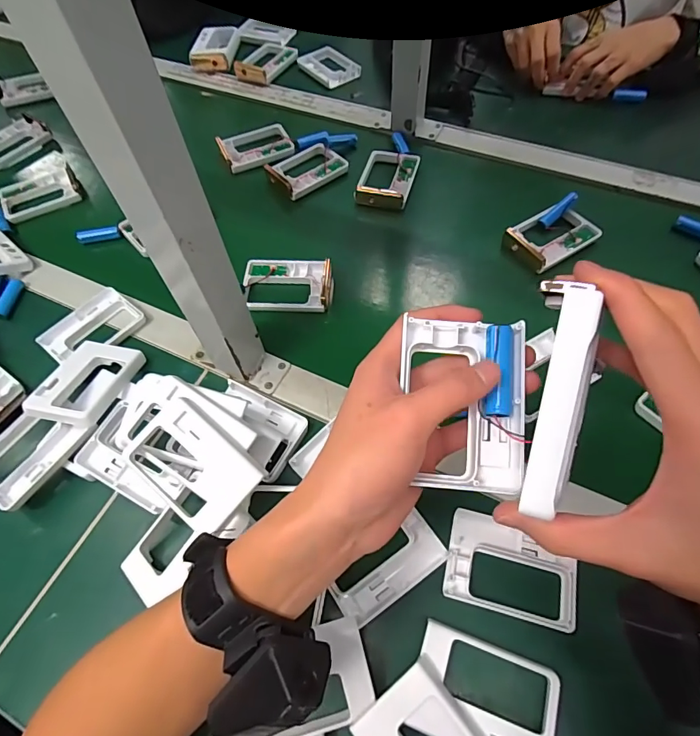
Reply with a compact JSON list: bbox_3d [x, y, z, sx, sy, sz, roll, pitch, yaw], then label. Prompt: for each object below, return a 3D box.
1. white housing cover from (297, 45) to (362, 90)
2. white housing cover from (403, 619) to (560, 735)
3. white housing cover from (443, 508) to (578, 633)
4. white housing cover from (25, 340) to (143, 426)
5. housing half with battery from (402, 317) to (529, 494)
[{"bbox_3d":[-0.037,-0.496,0.738,0.073,0.013,0.102,-33,63,-16],"label":"white housing cover"},{"bbox_3d":[0.091,0.221,0.300,0.093,0.019,0.065,20,56,7],"label":"white housing cover"},{"bbox_3d":[0.124,0.154,0.346,0.093,0.014,0.068,12,61,10],"label":"white housing cover"},{"bbox_3d":[-0.247,0.011,0.424,0.068,0.020,0.093,15,45,3],"label":"white housing cover"},{"bbox_3d":[0.062,0.018,0.241,0.064,0.017,0.092,0,73,7],"label":"housing half with battery"}]

